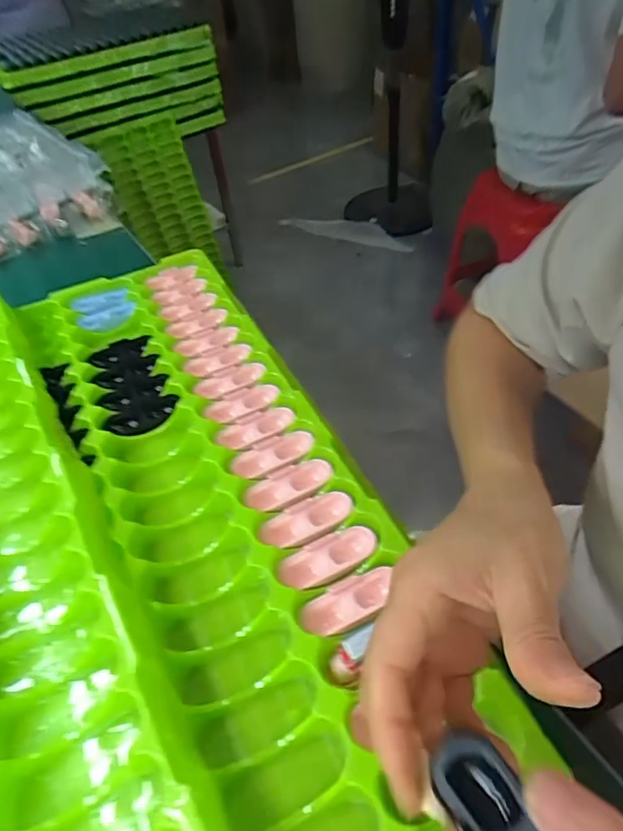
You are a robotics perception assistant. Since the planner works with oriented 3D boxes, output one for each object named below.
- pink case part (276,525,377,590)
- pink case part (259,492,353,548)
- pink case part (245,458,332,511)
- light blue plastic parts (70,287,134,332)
[{"bbox_3d":[0.010,0.089,0.332,0.063,0.009,0.027,-24,48,-5],"label":"pink case part"},{"bbox_3d":[-0.004,0.068,0.352,0.061,0.012,0.028,-18,47,-20],"label":"pink case part"},{"bbox_3d":[-0.016,0.049,0.375,0.063,0.010,0.026,-24,48,-8],"label":"pink case part"},{"bbox_3d":[-0.211,-0.109,0.538,0.055,0.011,0.055,-20,48,-22],"label":"light blue plastic parts"}]

